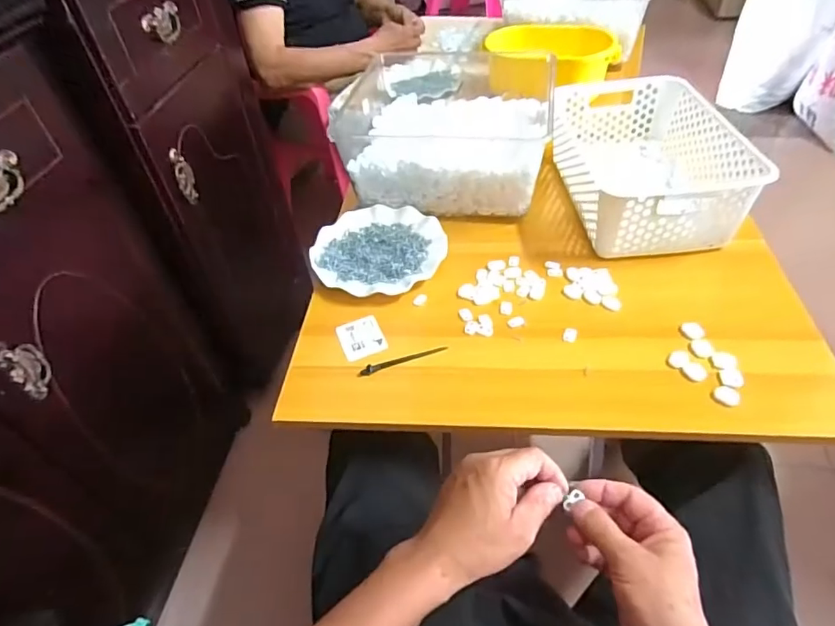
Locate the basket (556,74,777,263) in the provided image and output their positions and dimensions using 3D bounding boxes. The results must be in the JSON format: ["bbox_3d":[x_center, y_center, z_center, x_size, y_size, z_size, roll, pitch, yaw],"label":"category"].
[{"bbox_3d":[0.320,-0.219,0.739,0.193,0.104,0.314,-4,46,2],"label":"basket"}]

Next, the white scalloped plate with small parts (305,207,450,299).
[{"bbox_3d":[-0.054,-0.090,0.724,0.179,0.022,0.184,-3,46,3],"label":"white scalloped plate with small parts"}]

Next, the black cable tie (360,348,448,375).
[{"bbox_3d":[-0.016,0.052,0.591,0.101,0.010,0.011,-19,47,-12],"label":"black cable tie"}]

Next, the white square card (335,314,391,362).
[{"bbox_3d":[-0.069,0.030,0.628,0.051,0.005,0.060,-19,47,-12],"label":"white square card"}]

